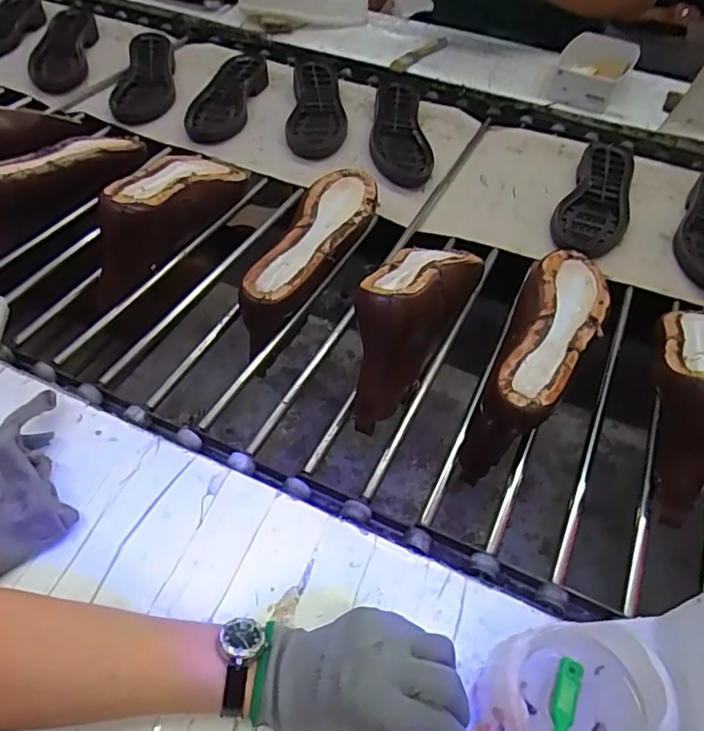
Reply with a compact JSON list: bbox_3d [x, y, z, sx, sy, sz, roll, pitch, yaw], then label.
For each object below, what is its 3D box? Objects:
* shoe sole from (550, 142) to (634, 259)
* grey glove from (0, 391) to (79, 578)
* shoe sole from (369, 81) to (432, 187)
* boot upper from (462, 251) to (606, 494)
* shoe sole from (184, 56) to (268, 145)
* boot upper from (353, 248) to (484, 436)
[{"bbox_3d":[0.362,-0.248,0.804,0.093,0.029,0.258,24,53,15],"label":"shoe sole"},{"bbox_3d":[-0.269,0.086,0.423,0.092,0.042,0.136,-14,53,-15],"label":"grey glove"},{"bbox_3d":[0.076,-0.387,0.906,0.090,0.021,0.289,1,50,-3],"label":"shoe sole"},{"bbox_3d":[0.199,-0.001,0.605,0.083,0.143,0.260,25,53,16],"label":"boot upper"},{"bbox_3d":[-0.211,-0.436,0.914,0.092,0.035,0.258,8,50,2],"label":"shoe sole"},{"bbox_3d":[0.059,-0.062,0.574,0.081,0.113,0.251,25,53,16],"label":"boot upper"}]

